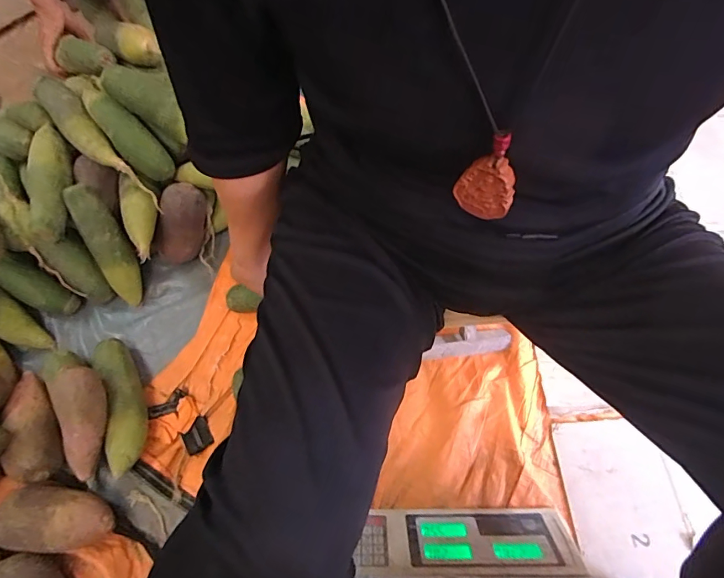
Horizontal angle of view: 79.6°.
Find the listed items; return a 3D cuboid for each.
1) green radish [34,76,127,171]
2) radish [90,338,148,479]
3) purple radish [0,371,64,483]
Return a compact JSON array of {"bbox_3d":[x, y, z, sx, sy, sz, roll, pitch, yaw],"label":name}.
[{"bbox_3d":[-0.446,-0.256,0.689,0.051,0.048,0.231,-39,69,-18],"label":"green radish"},{"bbox_3d":[-0.340,0.161,0.623,0.053,0.056,0.197,-23,65,-12],"label":"radish"},{"bbox_3d":[-0.451,0.177,0.589,0.061,0.049,0.156,-20,65,-11],"label":"purple radish"}]

